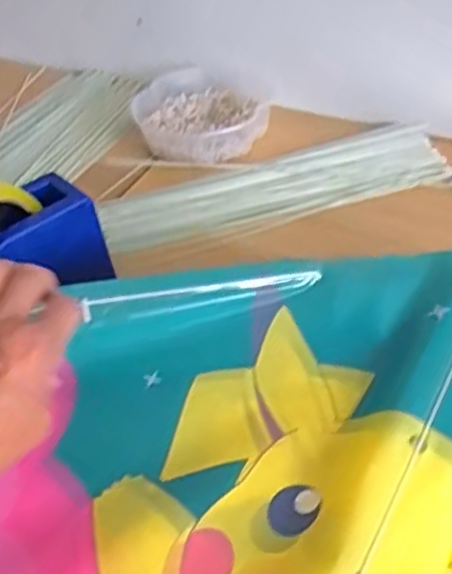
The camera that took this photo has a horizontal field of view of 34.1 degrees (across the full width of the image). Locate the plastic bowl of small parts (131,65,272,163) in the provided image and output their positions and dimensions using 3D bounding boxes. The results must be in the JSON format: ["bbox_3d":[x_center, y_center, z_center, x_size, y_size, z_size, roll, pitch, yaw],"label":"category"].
[{"bbox_3d":[-0.028,-0.201,0.858,0.153,0.041,0.160,-14,42,-10],"label":"plastic bowl of small parts"}]

